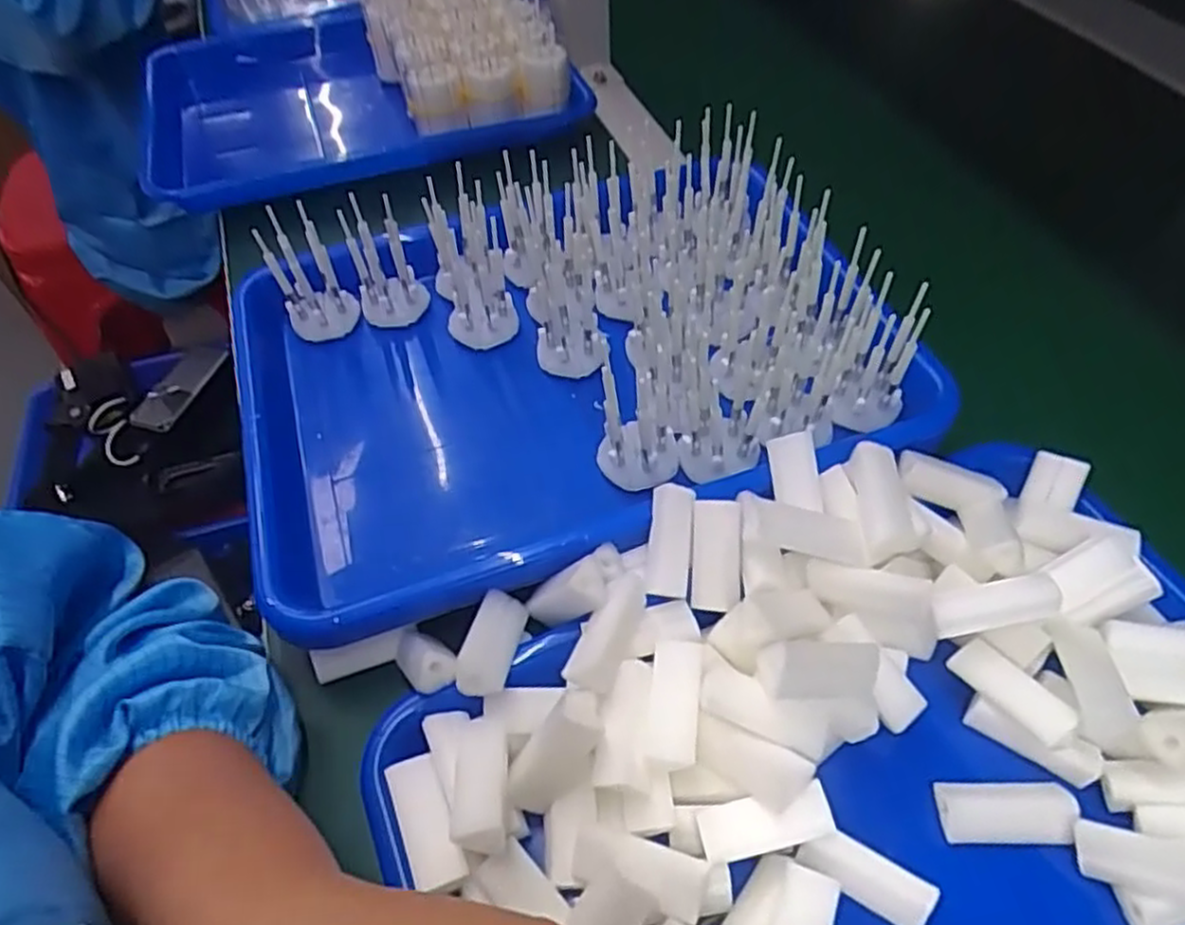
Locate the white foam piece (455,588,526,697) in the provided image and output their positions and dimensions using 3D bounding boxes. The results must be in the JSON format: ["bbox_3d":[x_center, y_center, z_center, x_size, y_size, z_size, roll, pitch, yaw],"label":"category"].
[{"bbox_3d":[-0.040,0.073,0.304,0.018,0.010,0.046,8,41,9],"label":"white foam piece"}]

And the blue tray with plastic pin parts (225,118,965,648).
[{"bbox_3d":[-0.020,-0.057,0.396,0.335,0.083,0.237,-18,54,-10],"label":"blue tray with plastic pin parts"}]

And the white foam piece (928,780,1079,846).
[{"bbox_3d":[0.152,0.128,0.278,0.045,0.013,0.021,-1,53,2],"label":"white foam piece"}]

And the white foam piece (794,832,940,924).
[{"bbox_3d":[0.096,0.146,0.266,0.045,0.014,0.014,24,58,20],"label":"white foam piece"}]

